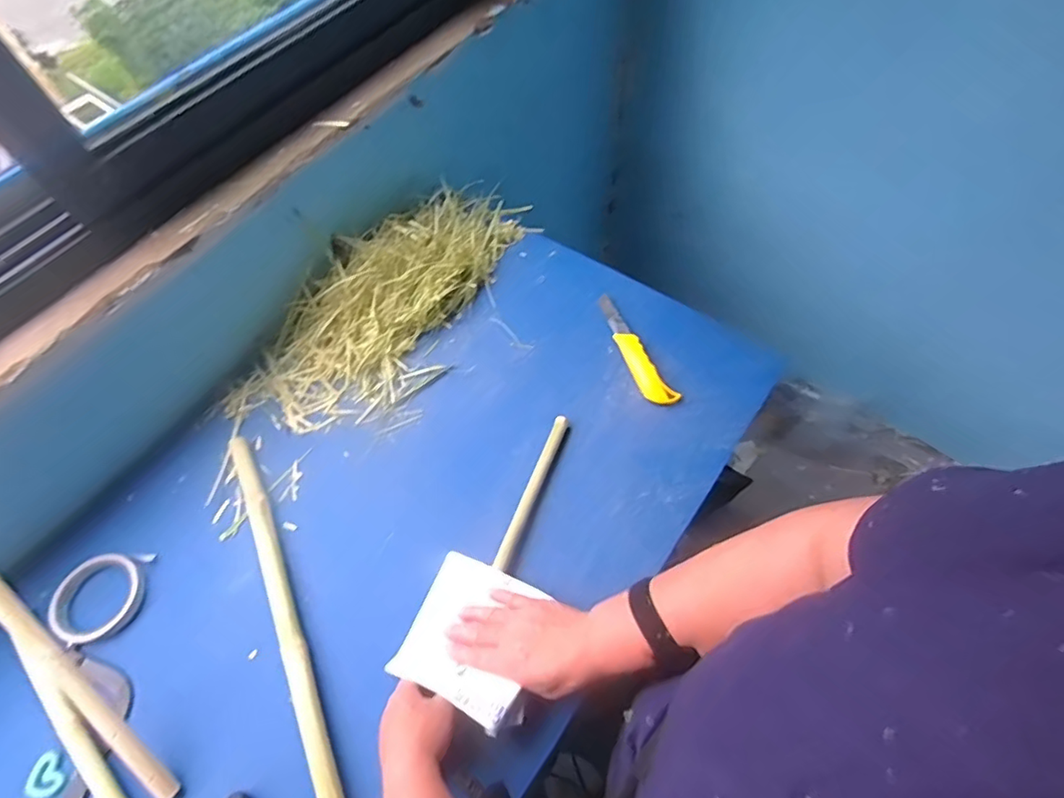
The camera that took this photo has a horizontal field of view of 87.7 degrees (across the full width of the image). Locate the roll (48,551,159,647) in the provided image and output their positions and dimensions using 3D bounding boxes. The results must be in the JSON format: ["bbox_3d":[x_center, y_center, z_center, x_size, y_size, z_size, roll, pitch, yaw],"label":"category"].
[{"bbox_3d":[-0.490,0.223,0.620,0.099,0.019,0.094,-1,60,1],"label":"roll"}]

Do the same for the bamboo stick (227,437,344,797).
[{"bbox_3d":[-0.260,0.253,0.594,0.029,0.019,0.515,-24,62,-12],"label":"bamboo stick"}]

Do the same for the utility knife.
[{"bbox_3d":[0.141,-0.072,0.775,0.040,0.021,0.194,-20,62,-10],"label":"utility knife"}]

